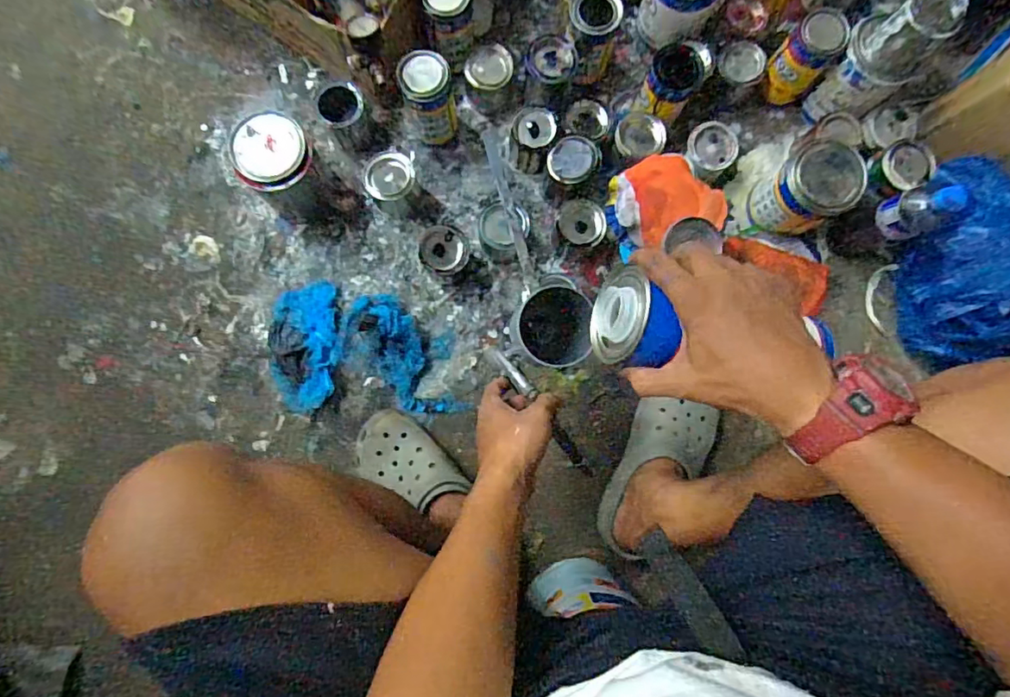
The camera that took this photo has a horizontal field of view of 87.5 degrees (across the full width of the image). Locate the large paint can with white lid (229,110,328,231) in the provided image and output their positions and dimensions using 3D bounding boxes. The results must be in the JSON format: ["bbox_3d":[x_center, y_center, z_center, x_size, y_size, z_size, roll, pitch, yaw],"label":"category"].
[{"bbox_3d":[-0.311,-0.246,0.750,0.095,0.148,0.098,0,85,-3],"label":"large paint can with white lid"}]

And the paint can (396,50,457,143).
[{"bbox_3d":[-0.107,-0.358,0.767,0.077,0.146,0.065,-5,85,-3],"label":"paint can"}]

